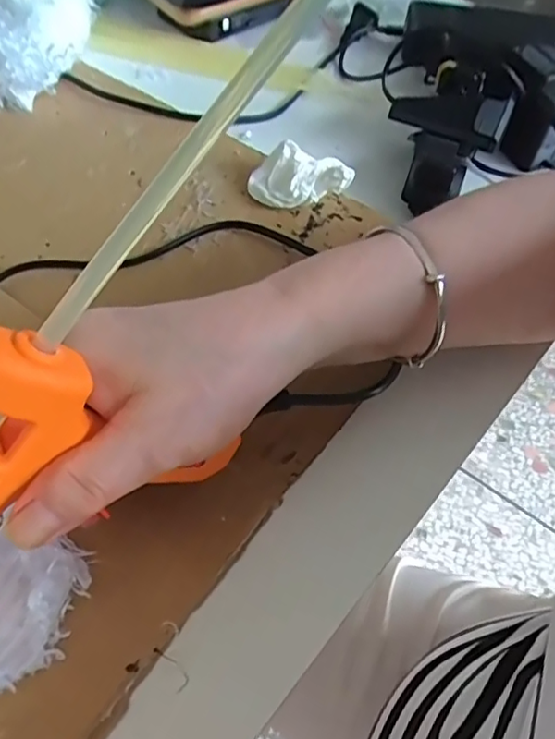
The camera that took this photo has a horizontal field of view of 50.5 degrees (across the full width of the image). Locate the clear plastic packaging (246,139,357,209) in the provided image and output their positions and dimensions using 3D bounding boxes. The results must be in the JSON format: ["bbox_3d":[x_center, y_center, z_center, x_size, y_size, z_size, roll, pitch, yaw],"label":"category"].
[{"bbox_3d":[0.014,-0.119,0.368,0.063,0.028,0.033,10,55,4],"label":"clear plastic packaging"}]

